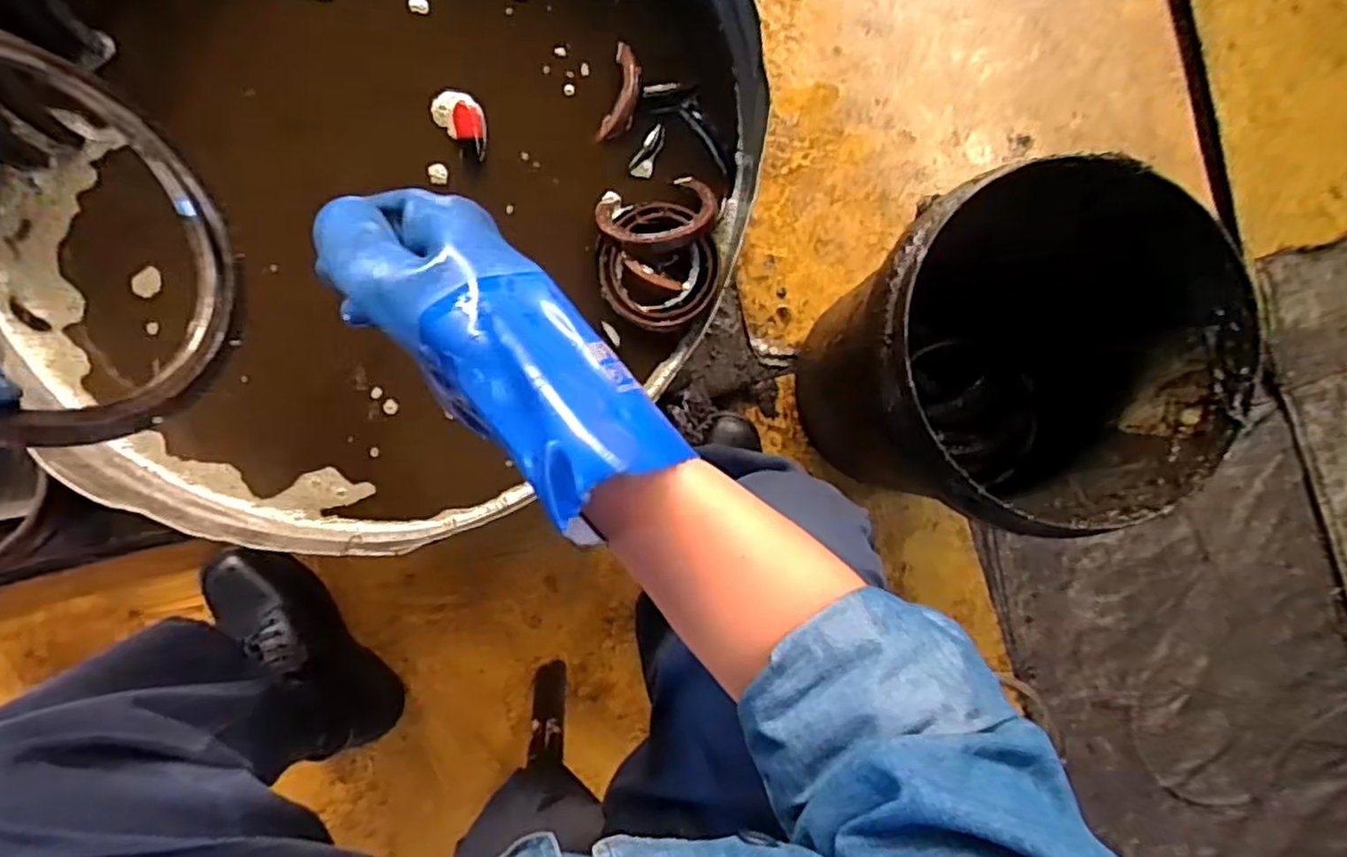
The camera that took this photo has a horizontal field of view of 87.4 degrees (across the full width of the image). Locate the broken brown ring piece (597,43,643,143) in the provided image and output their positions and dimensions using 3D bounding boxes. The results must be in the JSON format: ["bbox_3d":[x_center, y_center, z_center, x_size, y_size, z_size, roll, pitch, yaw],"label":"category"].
[{"bbox_3d":[-0.036,-0.244,0.510,0.022,0.008,0.073,12,87,-5],"label":"broken brown ring piece"}]

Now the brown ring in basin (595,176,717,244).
[{"bbox_3d":[-0.011,-0.153,0.500,0.084,0.009,0.061,-16,55,-1],"label":"brown ring in basin"}]

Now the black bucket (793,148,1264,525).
[{"bbox_3d":[0.270,-0.045,0.645,0.250,0.298,0.253,0,88,-5],"label":"black bucket"}]

